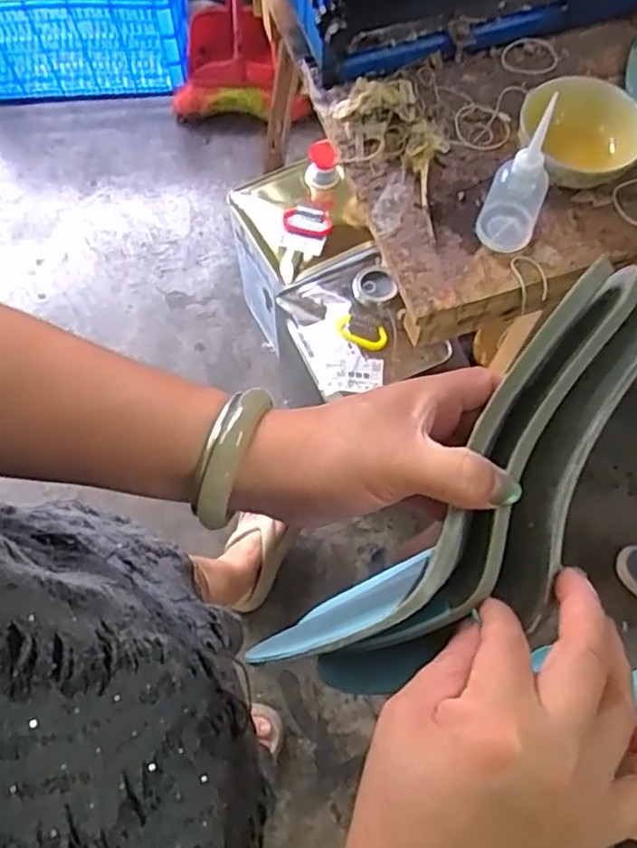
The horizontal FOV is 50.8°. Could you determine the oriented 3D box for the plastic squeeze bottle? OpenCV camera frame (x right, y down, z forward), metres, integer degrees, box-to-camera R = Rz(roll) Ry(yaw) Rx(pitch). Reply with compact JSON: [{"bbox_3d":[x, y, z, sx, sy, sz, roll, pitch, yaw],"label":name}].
[{"bbox_3d":[0.222,-0.259,0.737,0.065,0.149,0.062,22,70,7],"label":"plastic squeeze bottle"}]

